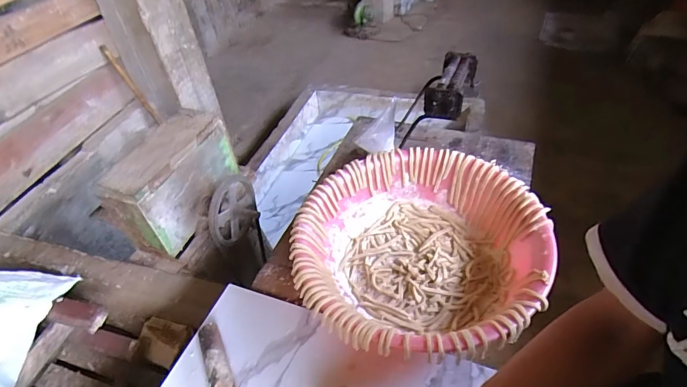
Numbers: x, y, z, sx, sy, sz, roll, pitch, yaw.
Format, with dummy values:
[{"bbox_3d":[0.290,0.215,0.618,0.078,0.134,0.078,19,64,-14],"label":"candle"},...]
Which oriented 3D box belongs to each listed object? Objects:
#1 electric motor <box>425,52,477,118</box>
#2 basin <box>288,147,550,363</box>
[{"bbox_3d":[0.217,-0.216,0.786,0.067,0.060,0.189,13,46,19],"label":"electric motor"},{"bbox_3d":[0.128,0.101,0.699,0.399,0.117,0.408,-3,43,3],"label":"basin"}]

